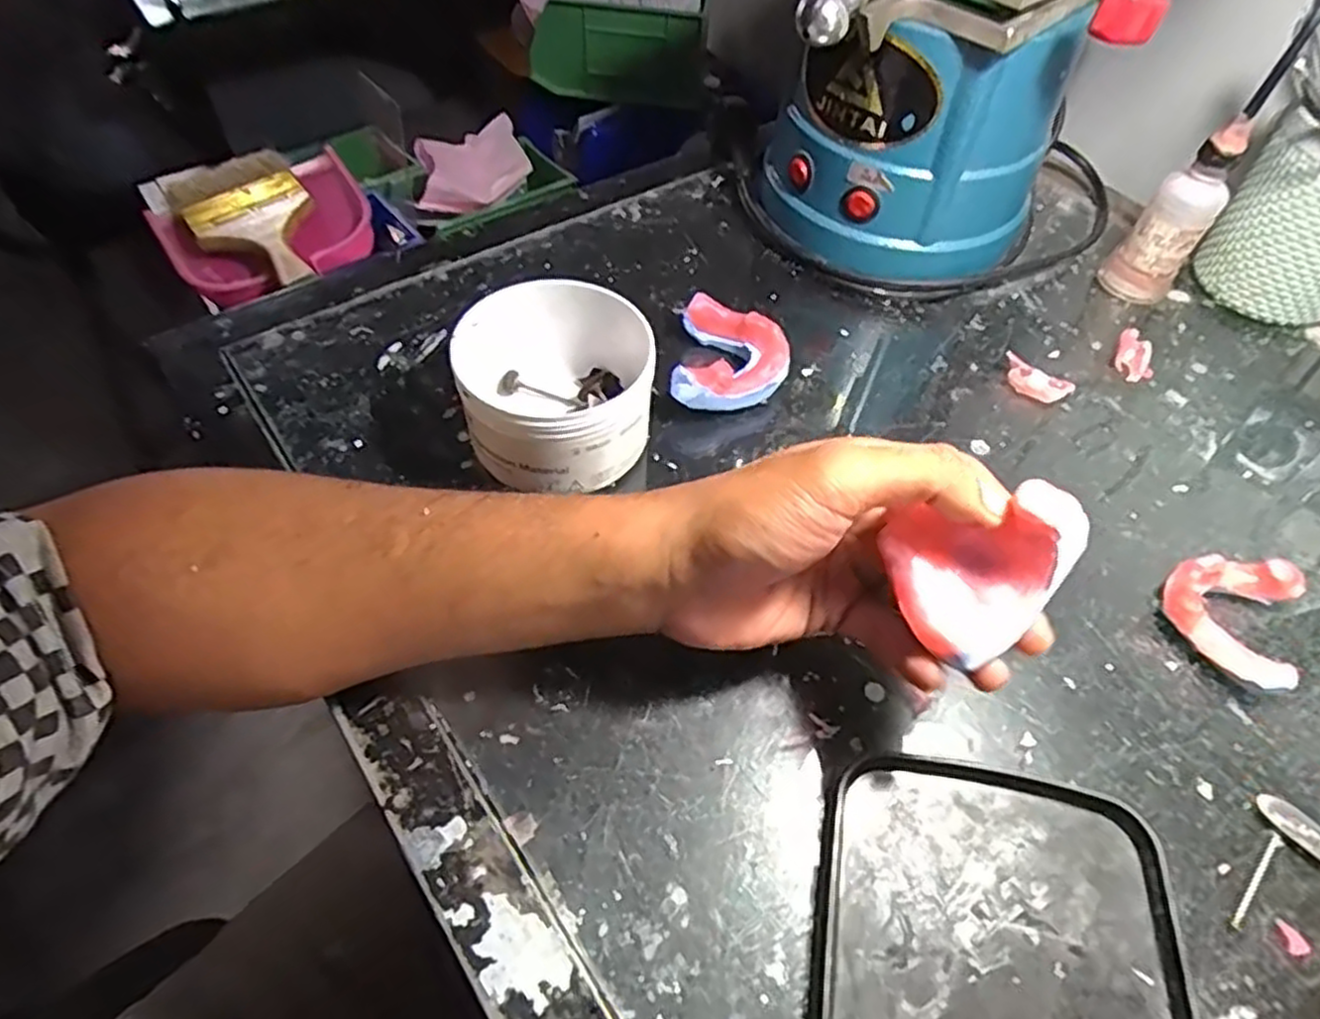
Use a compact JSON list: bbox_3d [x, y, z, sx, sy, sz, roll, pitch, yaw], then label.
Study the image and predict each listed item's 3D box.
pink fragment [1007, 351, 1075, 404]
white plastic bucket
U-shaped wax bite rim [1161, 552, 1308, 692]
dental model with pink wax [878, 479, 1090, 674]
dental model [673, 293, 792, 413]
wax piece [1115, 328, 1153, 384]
[{"bbox_3d":[0.211,-0.072,0.423,0.038,0.014,0.014,32,59,18],"label":"pink fragment"},{"bbox_3d":[-0.050,-0.057,0.366,0.091,0.062,0.090,2,54,-2],"label":"white plastic bucket"},{"bbox_3d":[0.253,0.047,0.333,0.051,0.023,0.060,23,56,13],"label":"U-shaped wax bite rim"},{"bbox_3d":[0.105,0.014,0.247,0.053,0.035,0.050,-32,62,-23],"label":"dental model with pink wax"},{"bbox_3d":[0.040,-0.082,0.411,0.059,0.030,0.074,8,54,3],"label":"dental model"},{"bbox_3d":[0.280,-0.090,0.440,0.021,0.012,0.033,22,56,12],"label":"wax piece"}]

